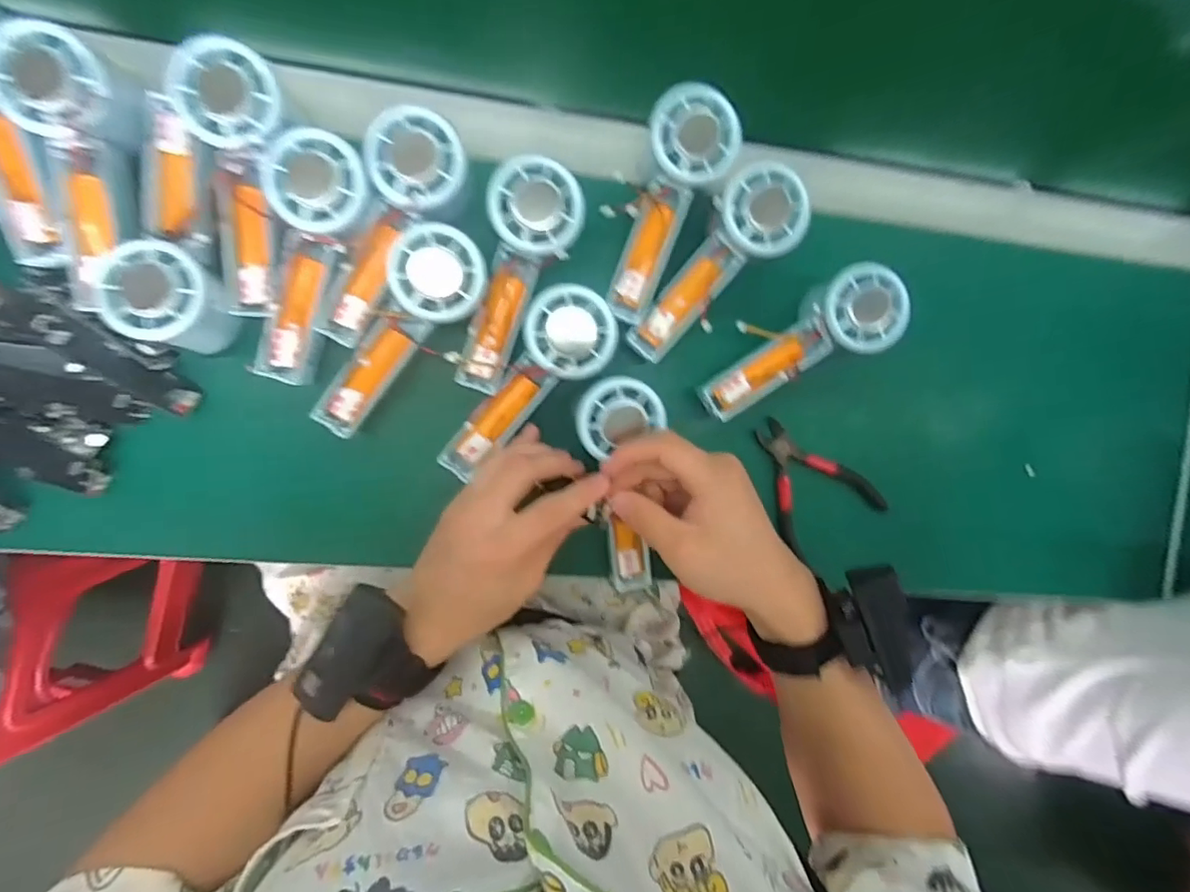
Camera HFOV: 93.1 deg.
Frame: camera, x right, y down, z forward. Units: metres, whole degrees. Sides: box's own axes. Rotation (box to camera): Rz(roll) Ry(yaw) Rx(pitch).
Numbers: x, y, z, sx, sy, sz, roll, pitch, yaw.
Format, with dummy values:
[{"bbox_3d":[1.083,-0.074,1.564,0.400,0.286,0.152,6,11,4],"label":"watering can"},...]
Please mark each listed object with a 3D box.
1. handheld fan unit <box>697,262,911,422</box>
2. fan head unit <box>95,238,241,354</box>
[{"bbox_3d":[0.144,-0.072,0.400,0.148,0.027,0.058,-32,99,13],"label":"handheld fan unit"},{"bbox_3d":[-0.258,-0.090,0.341,0.060,0.041,0.059,16,92,-9],"label":"fan head unit"}]

